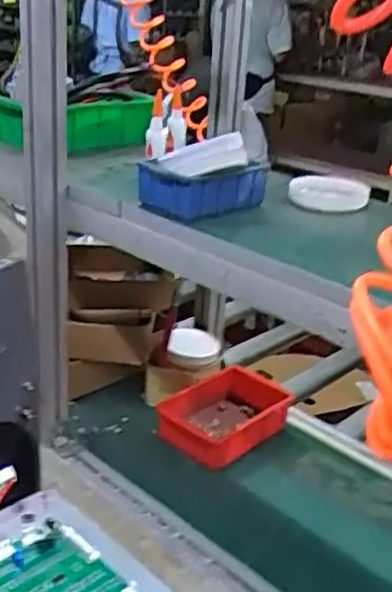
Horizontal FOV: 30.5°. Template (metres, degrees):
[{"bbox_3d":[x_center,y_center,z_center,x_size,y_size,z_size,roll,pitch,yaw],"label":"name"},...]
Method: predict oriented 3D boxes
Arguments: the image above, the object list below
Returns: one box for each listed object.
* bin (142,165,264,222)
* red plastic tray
[{"bbox_3d":[0.010,-0.139,0.896,0.096,0.053,0.137,22,30,35],"label":"bin"},{"bbox_3d":[0.050,0.195,1.150,0.200,0.060,0.139,-18,32,-40],"label":"red plastic tray"}]

